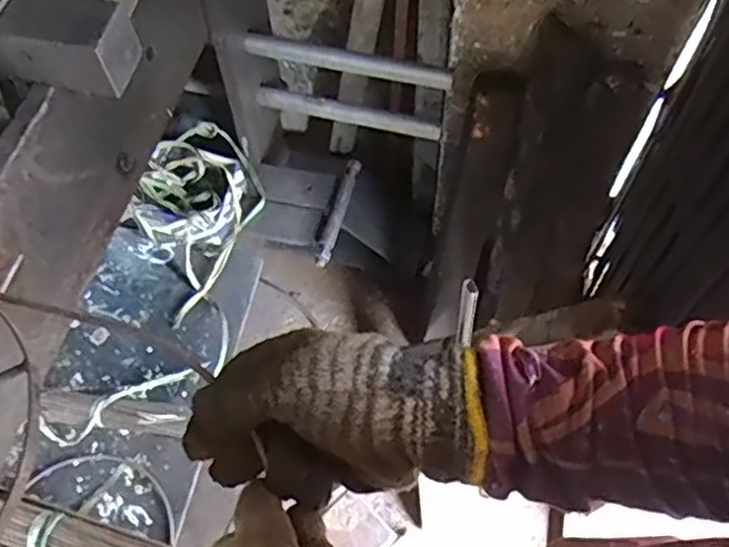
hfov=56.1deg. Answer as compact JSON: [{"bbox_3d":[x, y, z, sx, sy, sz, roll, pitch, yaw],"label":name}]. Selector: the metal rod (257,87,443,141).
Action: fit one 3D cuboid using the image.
[{"bbox_3d":[-0.019,-0.216,0.921,0.247,0.029,0.026,13,65,9],"label":"metal rod"}]

